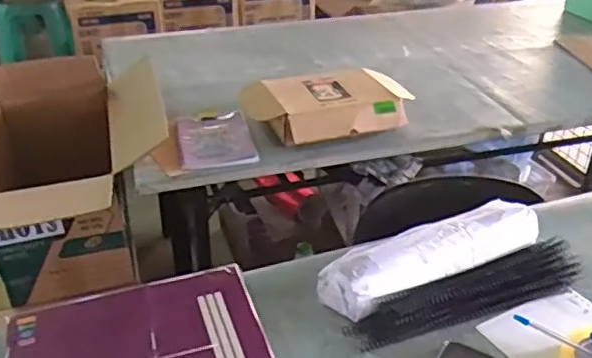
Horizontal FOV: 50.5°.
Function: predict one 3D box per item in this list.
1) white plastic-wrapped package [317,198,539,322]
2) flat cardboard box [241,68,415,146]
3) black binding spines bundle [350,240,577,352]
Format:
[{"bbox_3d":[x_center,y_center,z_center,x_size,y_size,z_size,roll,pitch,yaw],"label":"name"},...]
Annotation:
[{"bbox_3d":[0.179,0.100,0.804,0.318,0.065,0.081,-16,35,-23],"label":"white plastic-wrapped package"},{"bbox_3d":[0.073,-0.175,1.416,0.352,0.069,0.245,-12,34,-18],"label":"flat cardboard box"},{"bbox_3d":[0.226,0.145,0.773,0.329,0.043,0.070,-15,35,-22],"label":"black binding spines bundle"}]

